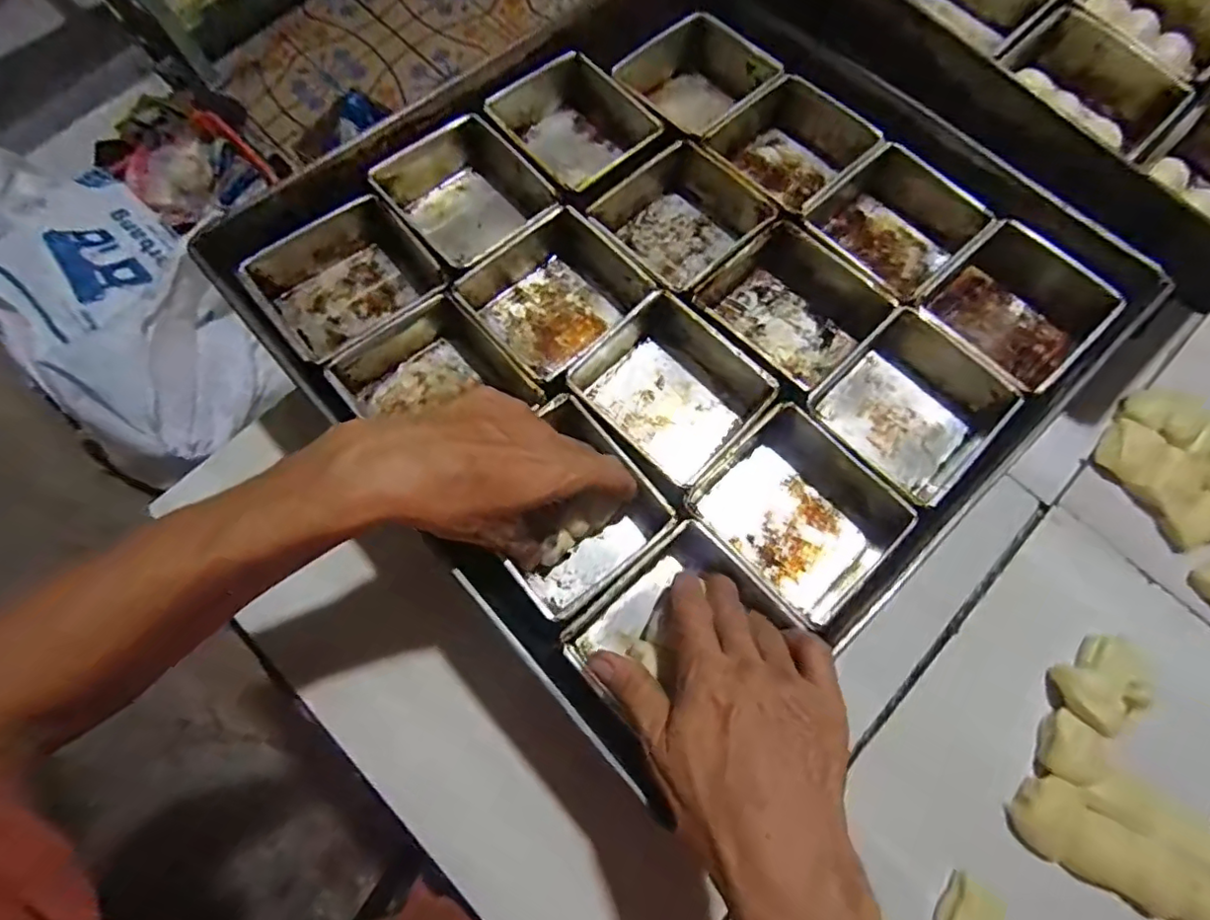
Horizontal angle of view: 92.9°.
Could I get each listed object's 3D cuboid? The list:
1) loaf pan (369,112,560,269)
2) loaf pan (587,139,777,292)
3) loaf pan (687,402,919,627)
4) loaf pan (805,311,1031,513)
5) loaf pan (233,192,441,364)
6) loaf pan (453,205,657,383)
[{"bbox_3d":[-0.099,-0.198,0.448,0.105,0.057,0.115,-42,78,-9],"label":"loaf pan"},{"bbox_3d":[0.059,-0.183,0.441,0.124,0.048,0.105,-41,78,-9],"label":"loaf pan"},{"bbox_3d":[0.128,0.032,0.368,0.099,0.045,0.115,-41,78,-9],"label":"loaf pan"},{"bbox_3d":[0.208,-0.037,0.391,0.108,0.051,0.109,-41,78,-9],"label":"loaf pan"},{"bbox_3d":[-0.182,-0.121,0.417,0.113,0.054,0.106,-40,78,-9],"label":"loaf pan"},{"bbox_3d":[-0.035,-0.111,0.418,0.105,0.062,0.108,42,80,11],"label":"loaf pan"}]

